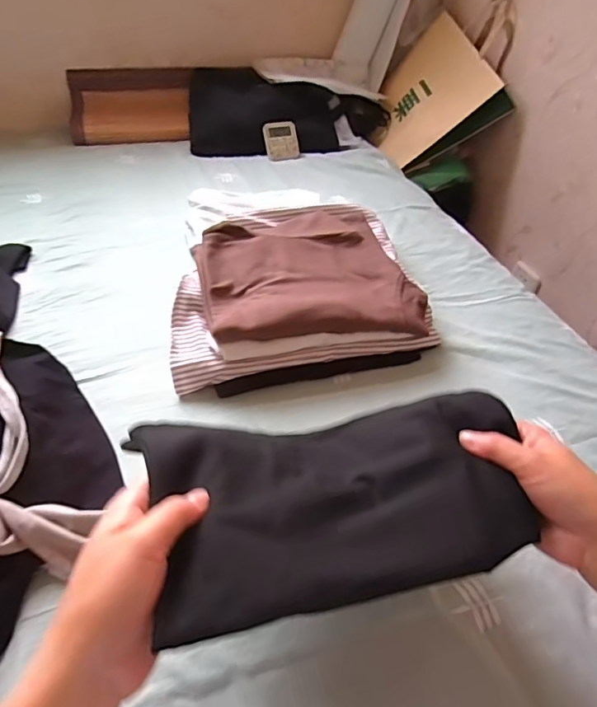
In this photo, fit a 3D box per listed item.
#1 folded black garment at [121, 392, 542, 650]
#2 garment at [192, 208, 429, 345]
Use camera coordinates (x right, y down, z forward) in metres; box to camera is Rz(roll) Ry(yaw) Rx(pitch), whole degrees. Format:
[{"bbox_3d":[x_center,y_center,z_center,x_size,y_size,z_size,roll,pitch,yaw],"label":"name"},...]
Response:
[{"bbox_3d":[0.035,0.091,0.344,0.257,0.055,0.142,-10,46,-14],"label":"folded black garment"},{"bbox_3d":[0.005,-0.118,0.700,0.283,0.044,0.263,-10,45,-13],"label":"garment"}]

